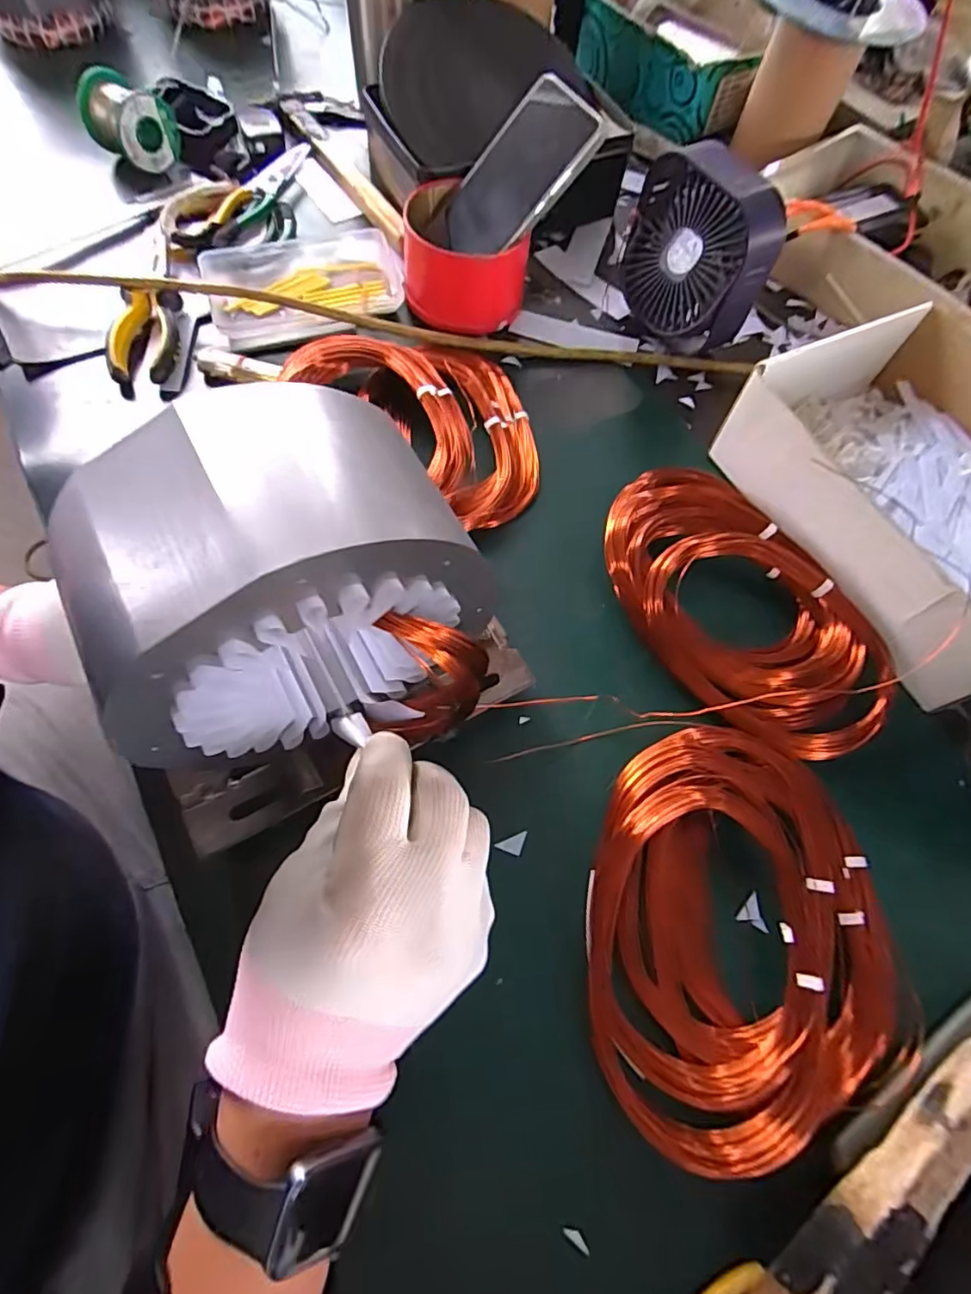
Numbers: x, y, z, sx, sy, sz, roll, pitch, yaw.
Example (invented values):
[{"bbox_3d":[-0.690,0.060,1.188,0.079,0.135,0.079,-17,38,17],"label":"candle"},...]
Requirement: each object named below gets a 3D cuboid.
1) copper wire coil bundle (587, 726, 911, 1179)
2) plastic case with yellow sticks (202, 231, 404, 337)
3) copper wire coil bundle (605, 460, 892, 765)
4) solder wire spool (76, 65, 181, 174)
[{"bbox_3d":[0.134,0.140,0.293,0.155,0.026,0.194,6,66,0],"label":"copper wire coil bundle"},{"bbox_3d":[-0.155,-0.312,0.488,0.162,0.029,0.084,-14,67,-8],"label":"plastic case with yellow sticks"},{"bbox_3d":[0.159,-0.034,0.365,0.113,0.036,0.224,-27,70,-13],"label":"copper wire coil bundle"},{"bbox_3d":[-0.337,-0.494,0.539,0.073,0.055,0.059,37,70,13],"label":"solder wire spool"}]

